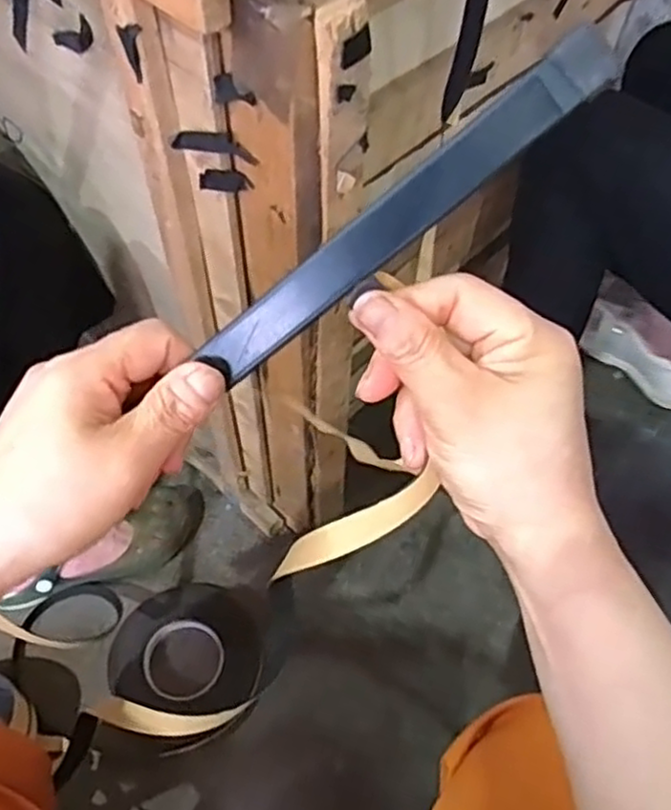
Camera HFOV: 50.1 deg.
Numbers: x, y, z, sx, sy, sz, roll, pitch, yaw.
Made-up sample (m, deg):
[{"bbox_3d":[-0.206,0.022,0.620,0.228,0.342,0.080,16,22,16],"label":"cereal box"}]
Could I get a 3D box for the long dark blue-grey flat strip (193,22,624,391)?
[{"bbox_3d":[0.022,-0.066,0.260,0.175,0.005,0.021,-37,97,14],"label":"long dark blue-grey flat strip"}]

